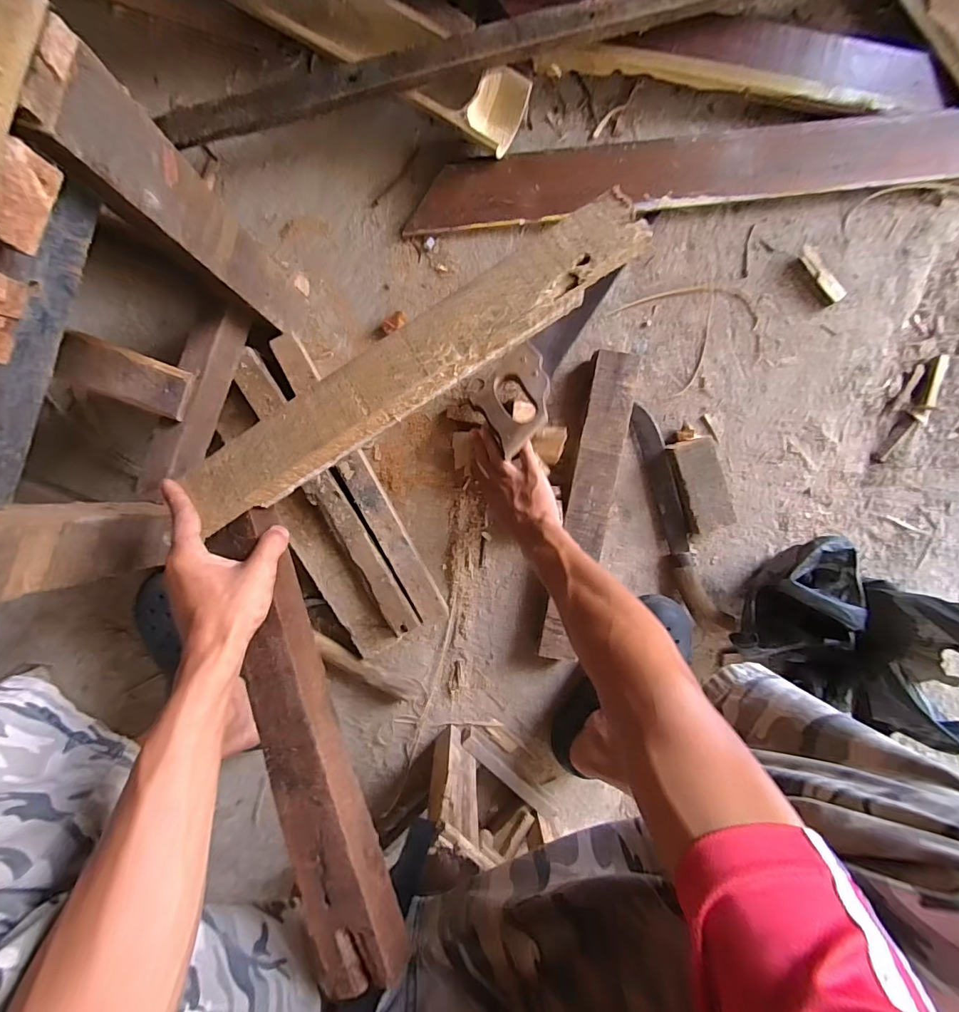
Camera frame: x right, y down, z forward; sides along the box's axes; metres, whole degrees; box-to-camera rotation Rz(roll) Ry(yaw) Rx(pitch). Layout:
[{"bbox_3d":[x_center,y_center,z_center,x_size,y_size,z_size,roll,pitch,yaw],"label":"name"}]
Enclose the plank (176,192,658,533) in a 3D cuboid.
[{"bbox_3d":[-0.056,-0.118,0.390,0.430,0.026,0.065,-33,95,3],"label":"plank"}]

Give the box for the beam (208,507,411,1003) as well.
[{"bbox_3d":[-0.148,0.181,0.374,0.064,0.029,0.367,-21,77,-2],"label":"beam"}]

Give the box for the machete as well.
[{"bbox_3d":[0.282,0.012,0.662,0.052,0.036,0.319,-19,95,-2],"label":"machete"}]

